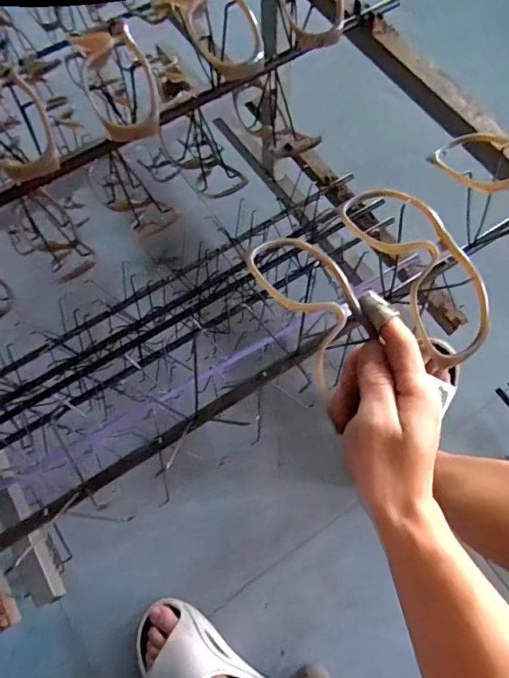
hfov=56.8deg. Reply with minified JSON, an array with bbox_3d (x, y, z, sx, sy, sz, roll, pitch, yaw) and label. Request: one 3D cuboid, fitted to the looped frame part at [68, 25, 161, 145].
[{"bbox_3d":[-0.106,-0.202,0.382,0.050,0.022,0.078,-18,94,-10],"label":"looped frame part"}]

